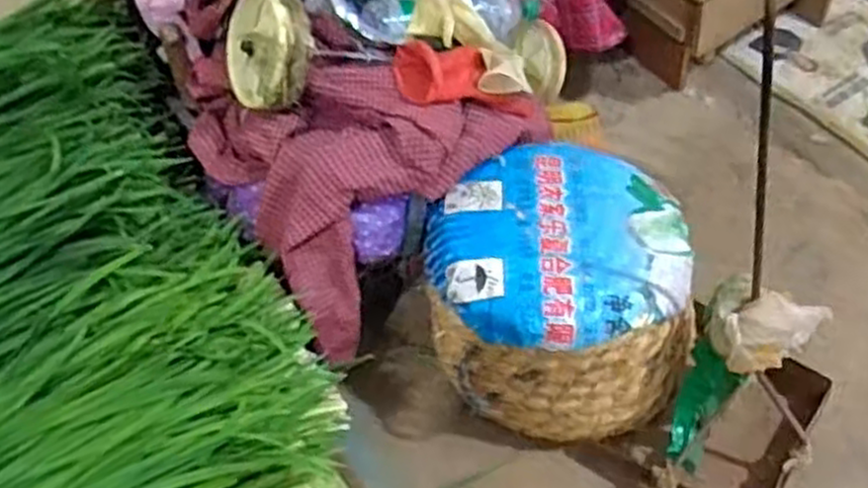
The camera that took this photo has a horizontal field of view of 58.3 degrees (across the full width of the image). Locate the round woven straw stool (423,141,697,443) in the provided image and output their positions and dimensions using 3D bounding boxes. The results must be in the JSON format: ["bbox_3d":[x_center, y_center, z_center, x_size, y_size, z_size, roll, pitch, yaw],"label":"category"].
[{"bbox_3d":[0.141,0.059,0.924,0.276,0.213,0.273,0,50,0],"label":"round woven straw stool"}]

